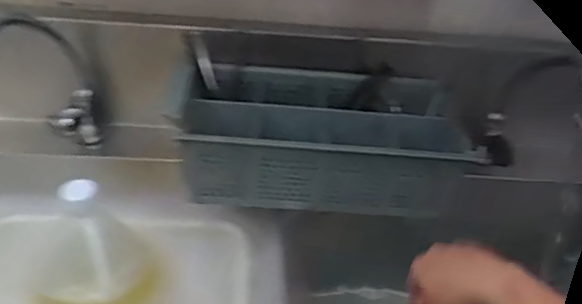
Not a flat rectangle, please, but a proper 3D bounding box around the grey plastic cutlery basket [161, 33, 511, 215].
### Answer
[{"bbox_3d":[0.047,-0.025,0.852,0.379,0.139,0.195,2,34,-5],"label":"grey plastic cutlery basket"}]

